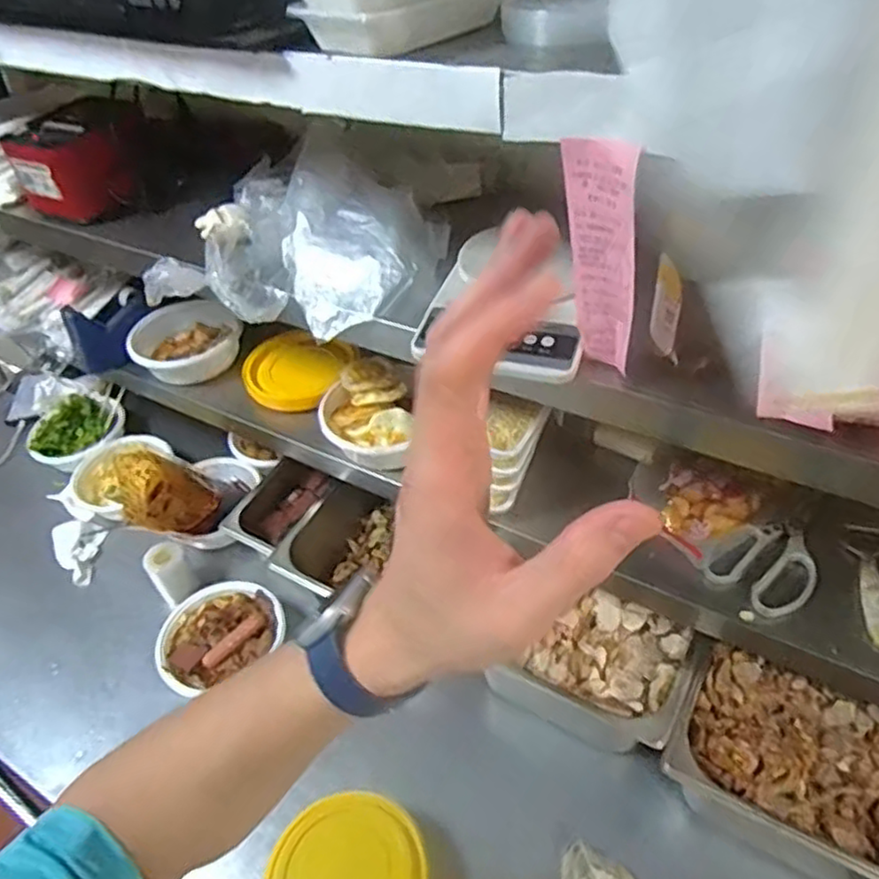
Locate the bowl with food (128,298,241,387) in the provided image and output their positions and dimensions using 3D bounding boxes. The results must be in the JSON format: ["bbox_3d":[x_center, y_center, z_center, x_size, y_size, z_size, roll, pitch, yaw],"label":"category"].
[{"bbox_3d":[-0.400,-0.157,1.095,0.162,0.067,0.153,-4,43,4],"label":"bowl with food"}]

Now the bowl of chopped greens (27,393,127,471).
[{"bbox_3d":[-0.690,-0.021,1.311,0.170,0.048,0.176,-4,43,4],"label":"bowl of chopped greens"}]

